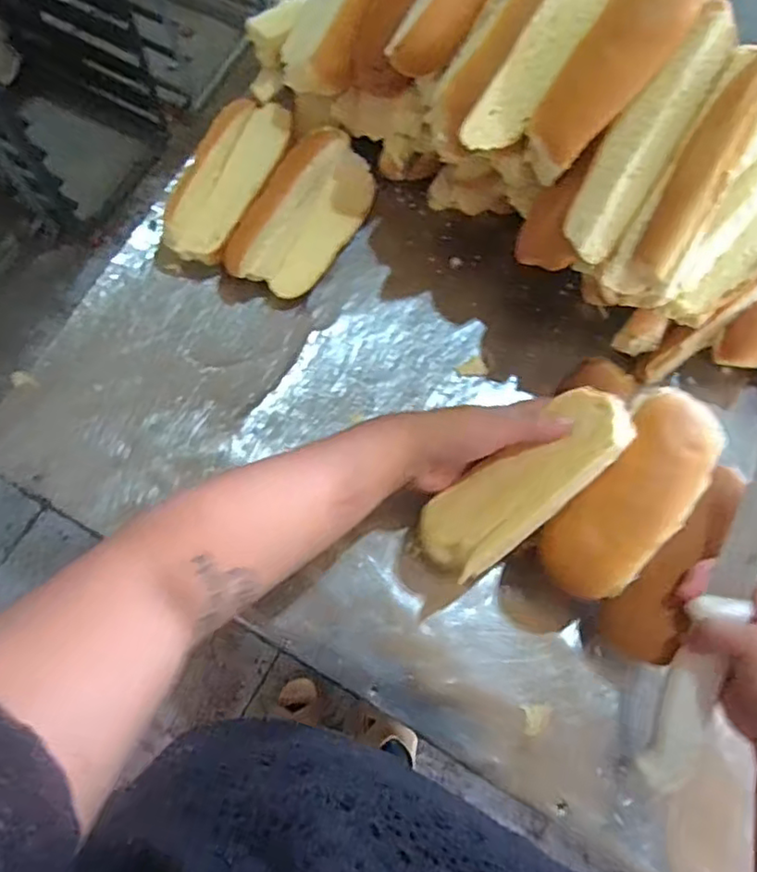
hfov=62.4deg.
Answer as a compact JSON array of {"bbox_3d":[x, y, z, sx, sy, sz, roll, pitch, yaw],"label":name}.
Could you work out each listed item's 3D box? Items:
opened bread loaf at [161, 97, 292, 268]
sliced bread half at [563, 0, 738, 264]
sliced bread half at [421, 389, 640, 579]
[{"bbox_3d":[-0.129,-0.223,0.557,0.063,0.050,0.157,20,72,5],"label":"opened bread loaf"},{"bbox_3d":[0.172,-0.191,0.405,0.043,0.024,0.155,32,108,9],"label":"sliced bread half"},{"bbox_3d":[0.101,0.033,0.425,0.157,0.028,0.061,-45,47,13],"label":"sliced bread half"}]

